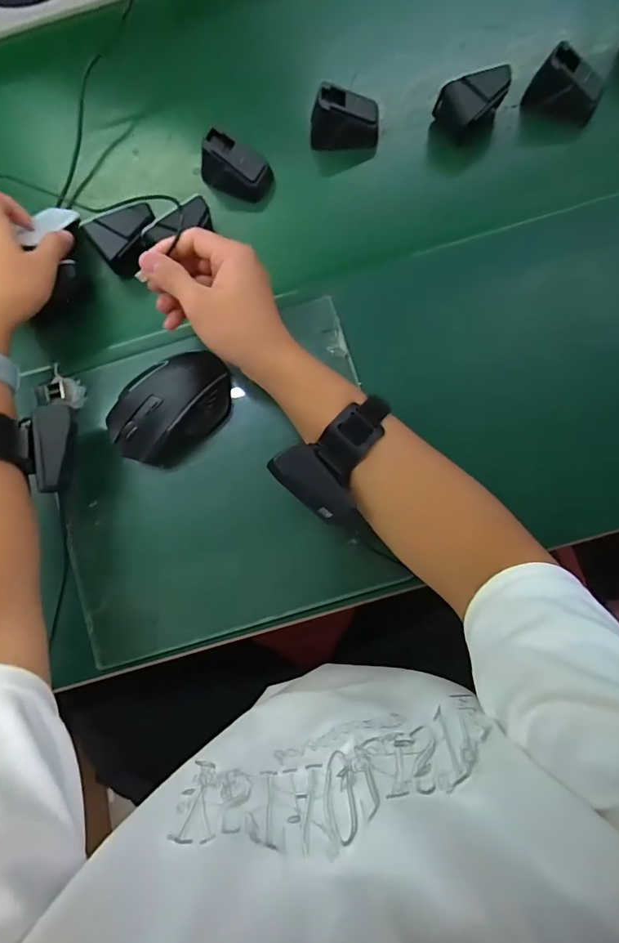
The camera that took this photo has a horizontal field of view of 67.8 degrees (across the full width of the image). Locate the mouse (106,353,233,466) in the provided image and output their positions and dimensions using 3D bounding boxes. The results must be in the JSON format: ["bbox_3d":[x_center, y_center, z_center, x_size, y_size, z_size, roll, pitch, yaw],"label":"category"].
[{"bbox_3d":[-0.122,-0.059,0.412,0.118,0.042,0.073,-41,82,-1],"label":"mouse"}]

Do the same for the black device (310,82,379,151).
[{"bbox_3d":[0.035,-0.348,0.462,0.070,0.044,0.045,-4,84,2],"label":"black device"}]

